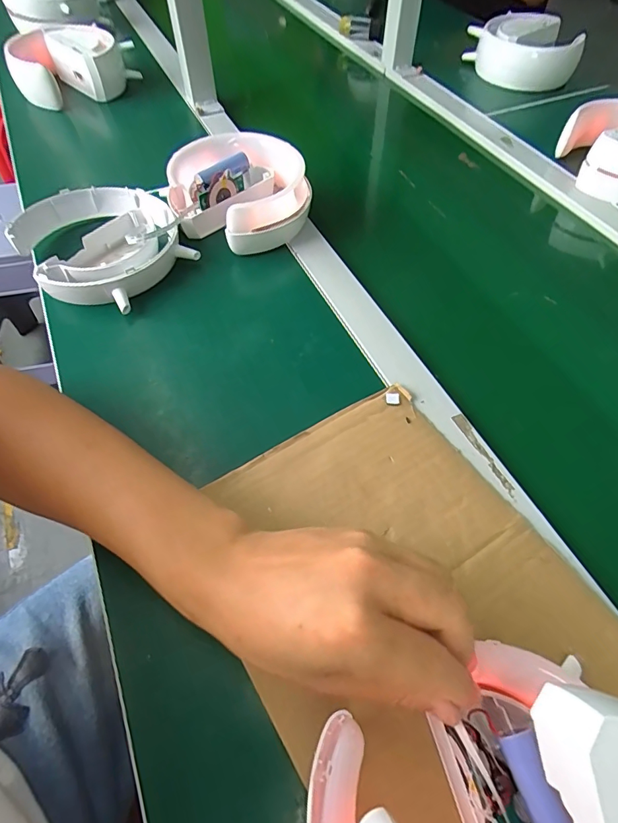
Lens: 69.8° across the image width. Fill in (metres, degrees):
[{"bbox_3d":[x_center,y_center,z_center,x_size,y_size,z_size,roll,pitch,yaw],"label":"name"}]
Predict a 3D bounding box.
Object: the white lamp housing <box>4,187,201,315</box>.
[{"bbox_3d":[-0.202,-0.168,0.439,0.145,0.033,0.171,-34,63,-20],"label":"white lamp housing"}]

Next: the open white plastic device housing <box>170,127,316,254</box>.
[{"bbox_3d":[-0.075,-0.235,0.472,0.138,0.055,0.145,-18,58,-11],"label":"open white plastic device housing"}]

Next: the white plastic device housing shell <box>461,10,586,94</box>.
[{"bbox_3d":[0.369,-0.619,0.762,0.127,0.069,0.156,-30,61,-18],"label":"white plastic device housing shell"}]

